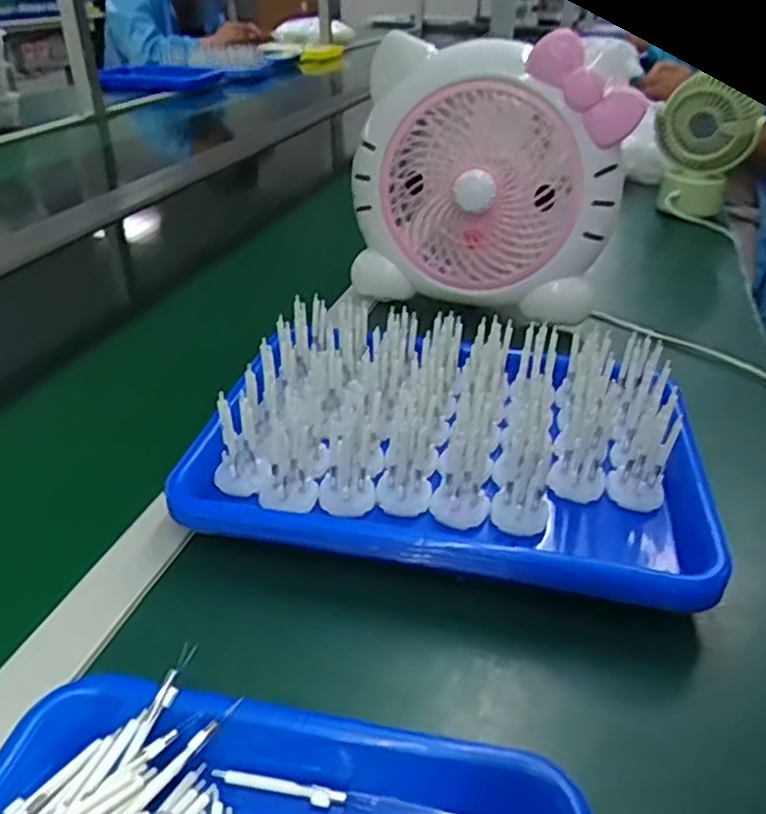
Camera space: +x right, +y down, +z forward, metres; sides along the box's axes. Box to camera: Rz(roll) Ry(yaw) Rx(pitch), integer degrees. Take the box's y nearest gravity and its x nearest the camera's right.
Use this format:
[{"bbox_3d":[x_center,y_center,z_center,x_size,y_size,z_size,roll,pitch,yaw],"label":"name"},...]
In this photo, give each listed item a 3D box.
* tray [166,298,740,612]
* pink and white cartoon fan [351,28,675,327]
[{"bbox_3d":[0.048,0.023,0.478,0.321,0.082,0.214,7,33,8],"label":"tray"},{"bbox_3d":[0.098,-0.200,0.658,0.250,0.241,0.091,18,36,23],"label":"pink and white cartoon fan"}]

